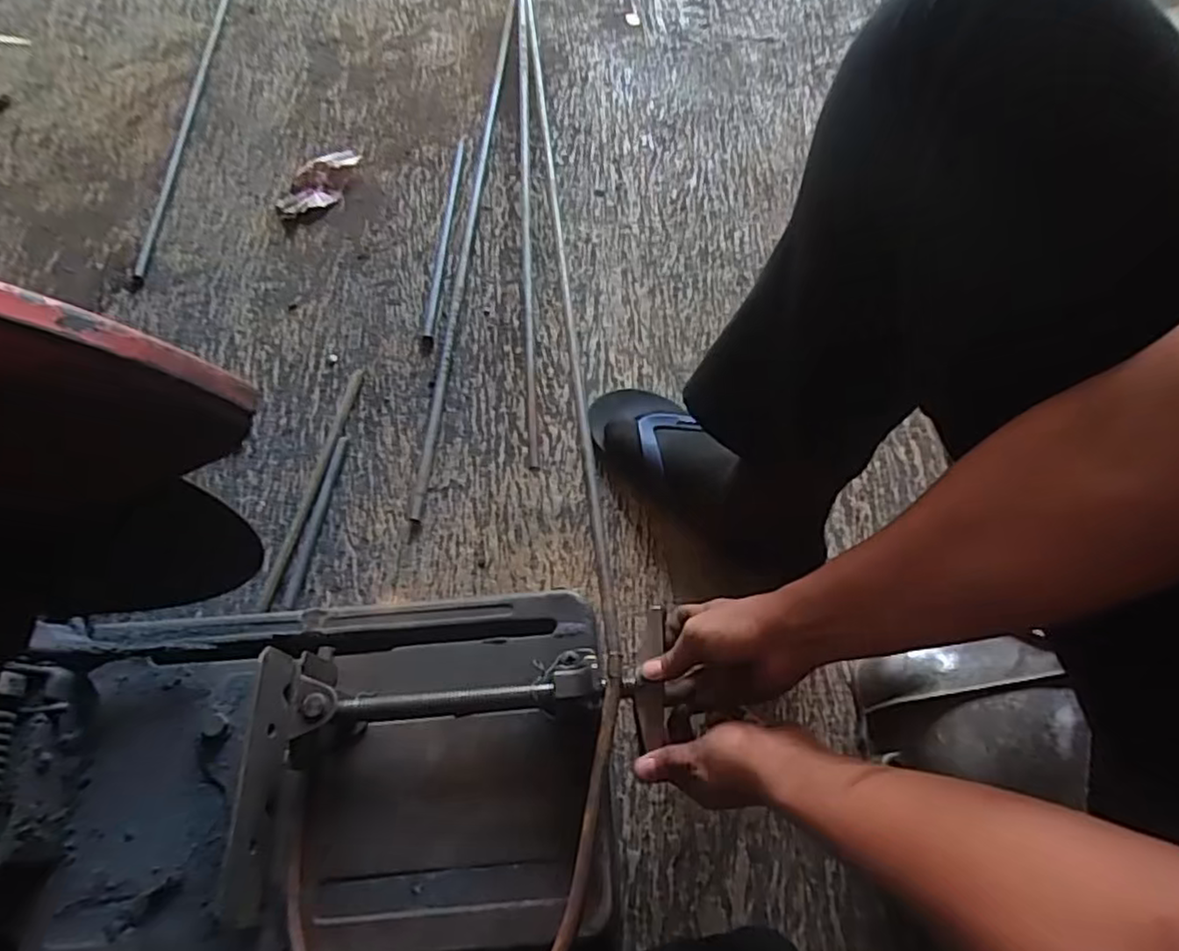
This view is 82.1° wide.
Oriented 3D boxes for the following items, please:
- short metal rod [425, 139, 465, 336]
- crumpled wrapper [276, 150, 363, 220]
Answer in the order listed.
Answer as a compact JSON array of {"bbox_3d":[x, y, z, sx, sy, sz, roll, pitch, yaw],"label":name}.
[{"bbox_3d":[-0.181,-0.309,0.856,0.011,0.009,0.328,3,62,0],"label":"short metal rod"},{"bbox_3d":[-0.354,-0.385,0.889,0.067,0.018,0.129,22,64,10],"label":"crumpled wrapper"}]

